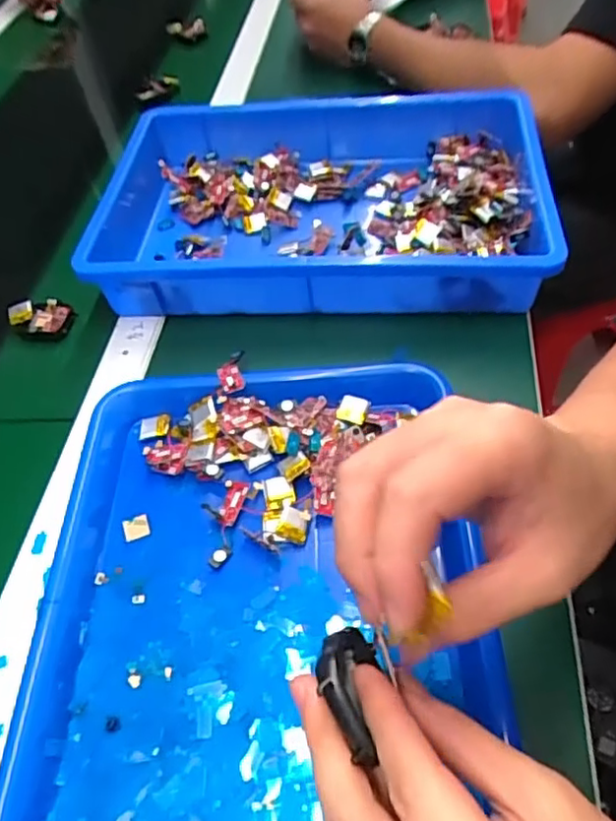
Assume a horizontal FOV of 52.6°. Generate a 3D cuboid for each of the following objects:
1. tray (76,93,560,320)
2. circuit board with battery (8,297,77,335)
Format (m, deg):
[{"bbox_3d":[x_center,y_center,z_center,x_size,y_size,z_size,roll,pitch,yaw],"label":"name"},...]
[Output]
[{"bbox_3d":[-0.005,-0.185,0.574,0.406,0.079,0.249,1,53,6],"label":"tray"},{"bbox_3d":[-0.234,-0.083,0.548,0.060,0.018,0.032,5,54,9],"label":"circuit board with battery"}]

